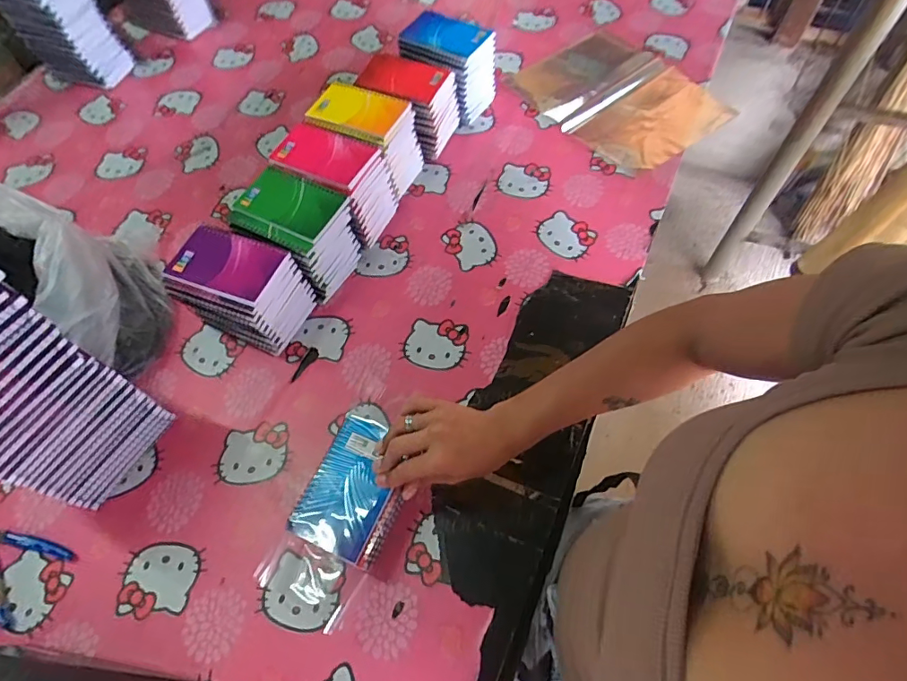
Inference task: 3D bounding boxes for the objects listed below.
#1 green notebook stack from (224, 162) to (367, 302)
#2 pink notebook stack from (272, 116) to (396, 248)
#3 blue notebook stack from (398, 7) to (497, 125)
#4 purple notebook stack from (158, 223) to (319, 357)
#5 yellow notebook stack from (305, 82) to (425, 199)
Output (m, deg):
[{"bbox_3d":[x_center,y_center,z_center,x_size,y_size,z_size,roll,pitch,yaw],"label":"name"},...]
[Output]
[{"bbox_3d":[-0.208,-0.143,0.684,0.127,0.116,0.102,22,65,15],"label":"green notebook stack"},{"bbox_3d":[-0.168,-0.221,0.723,0.140,0.117,0.099,20,65,14],"label":"pink notebook stack"},{"bbox_3d":[-0.013,-0.446,0.834,0.137,0.126,0.102,28,67,18],"label":"blue notebook stack"},{"bbox_3d":[-0.264,-0.060,0.640,0.136,0.116,0.101,16,64,13],"label":"purple notebook stack"},{"bbox_3d":[-0.128,-0.301,0.764,0.138,0.121,0.098,24,66,16],"label":"yellow notebook stack"}]

